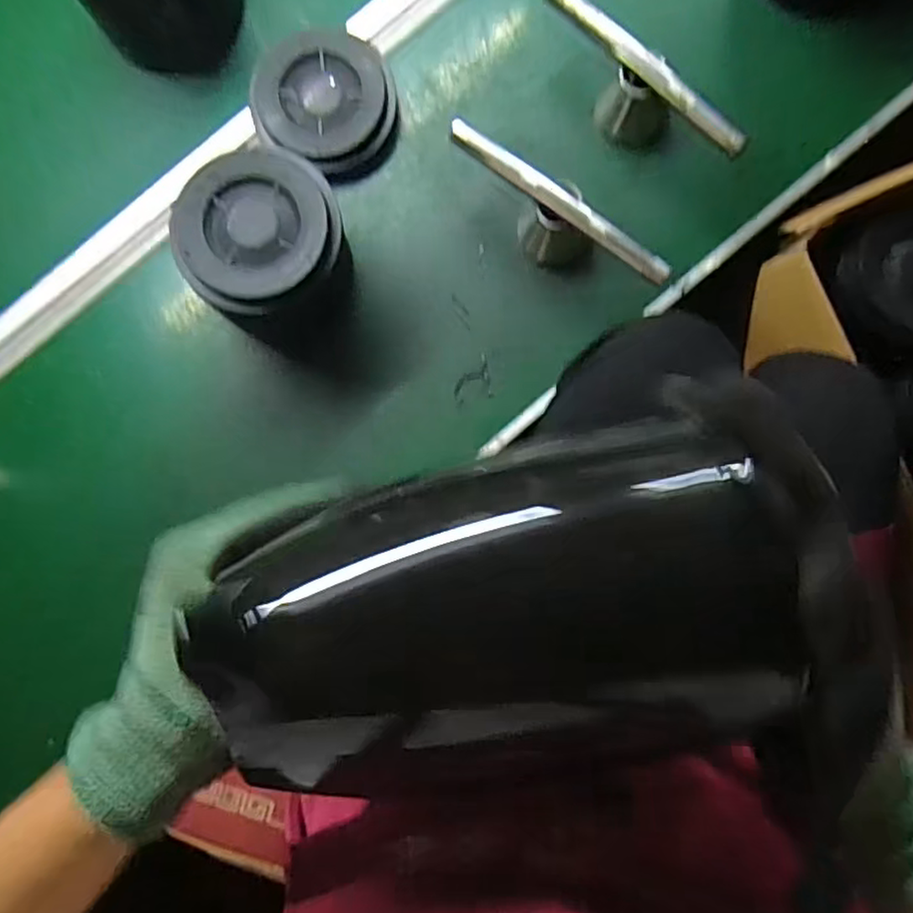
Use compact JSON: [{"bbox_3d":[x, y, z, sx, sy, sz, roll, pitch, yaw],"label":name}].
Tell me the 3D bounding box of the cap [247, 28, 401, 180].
[{"bbox_3d":[-0.110,-0.308,0.568,0.116,0.040,0.118,0,87,3],"label":"cap"}]

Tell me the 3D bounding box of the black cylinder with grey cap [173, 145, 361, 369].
[{"bbox_3d":[-0.145,-0.158,0.527,0.120,0.103,0.128,0,87,3],"label":"black cylinder with grey cap"}]

